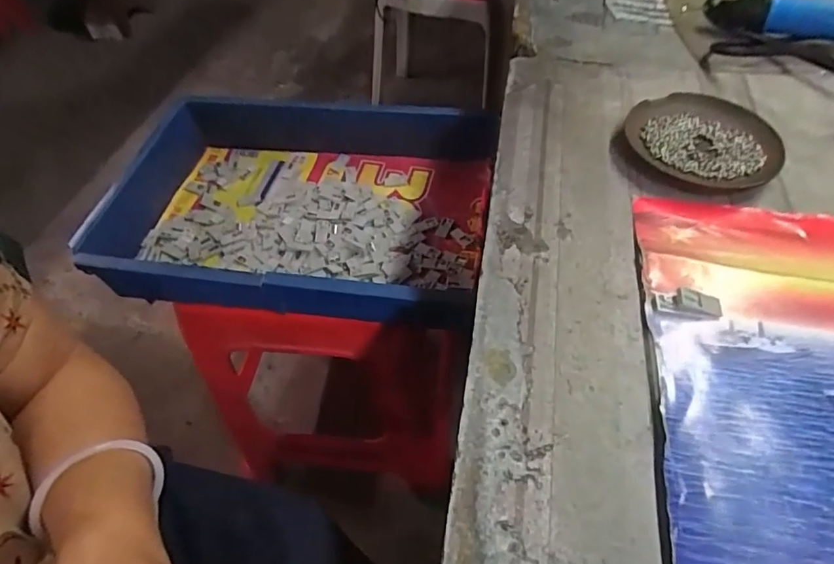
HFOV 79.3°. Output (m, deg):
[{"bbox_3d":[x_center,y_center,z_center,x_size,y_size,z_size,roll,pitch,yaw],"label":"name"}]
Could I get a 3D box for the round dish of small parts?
[{"bbox_3d":[0.230,-0.114,0.402,0.117,0.013,0.108,-1,52,1],"label":"round dish of small parts"}]

